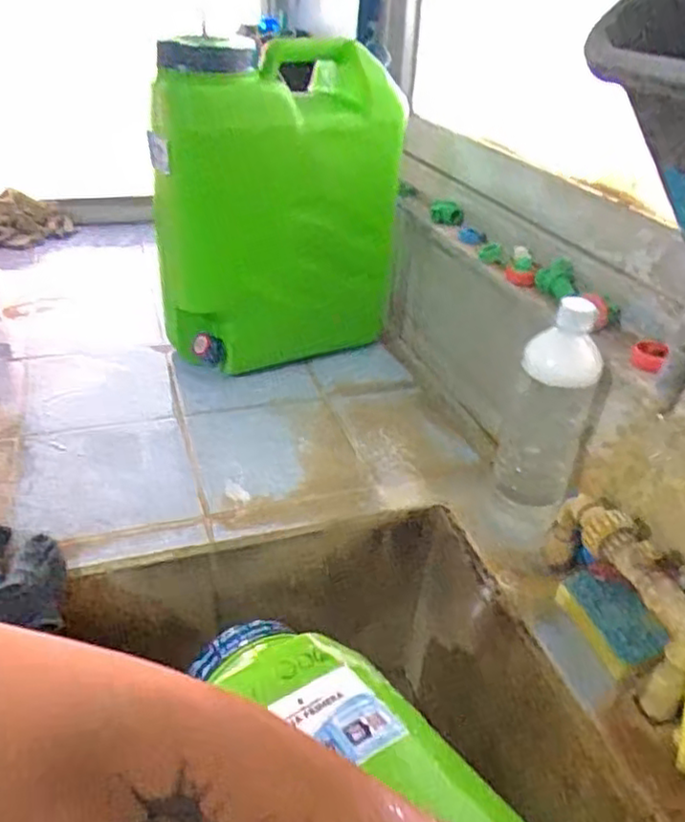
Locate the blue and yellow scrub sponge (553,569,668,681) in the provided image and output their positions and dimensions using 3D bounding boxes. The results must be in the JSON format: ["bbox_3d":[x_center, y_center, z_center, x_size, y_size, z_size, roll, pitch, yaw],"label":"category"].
[{"bbox_3d":[0.250,0.195,0.632,0.060,0.027,0.101,-38,40,3],"label":"blue and yellow scrub sponge"}]

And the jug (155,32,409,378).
[{"bbox_3d":[-0.092,-0.271,0.984,0.311,0.451,0.153,-16,38,-28],"label":"jug"}]

